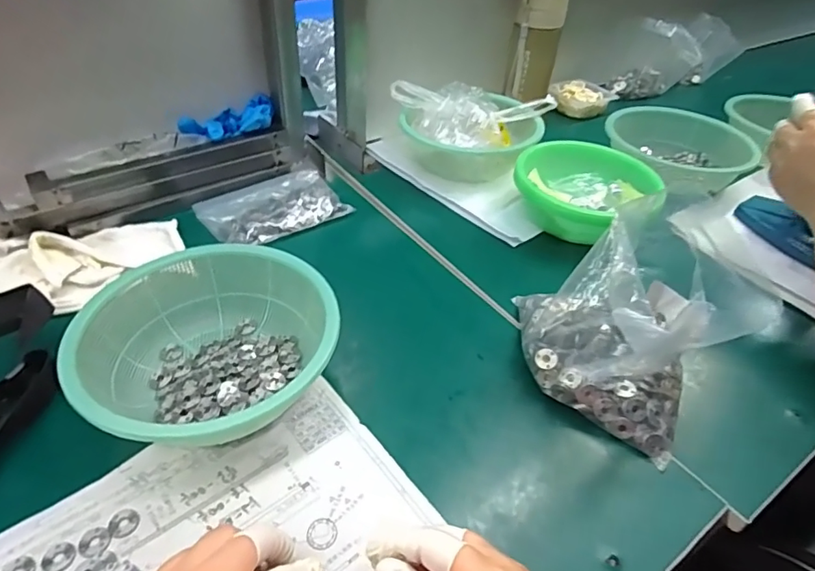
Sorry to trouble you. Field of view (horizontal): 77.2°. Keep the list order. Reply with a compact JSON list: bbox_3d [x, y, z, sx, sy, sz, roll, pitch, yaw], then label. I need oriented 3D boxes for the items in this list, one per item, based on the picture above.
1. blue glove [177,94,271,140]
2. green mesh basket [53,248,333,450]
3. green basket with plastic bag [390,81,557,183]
[{"bbox_3d":[-0.211,-0.196,0.607,0.110,0.032,0.034,-21,47,-26],"label":"blue glove"},{"bbox_3d":[-0.150,0.045,0.397,0.186,0.060,0.168,-11,43,-16],"label":"green mesh basket"},{"bbox_3d":[0.094,-0.211,0.689,0.197,0.086,0.157,-23,47,-27],"label":"green basket with plastic bag"}]

